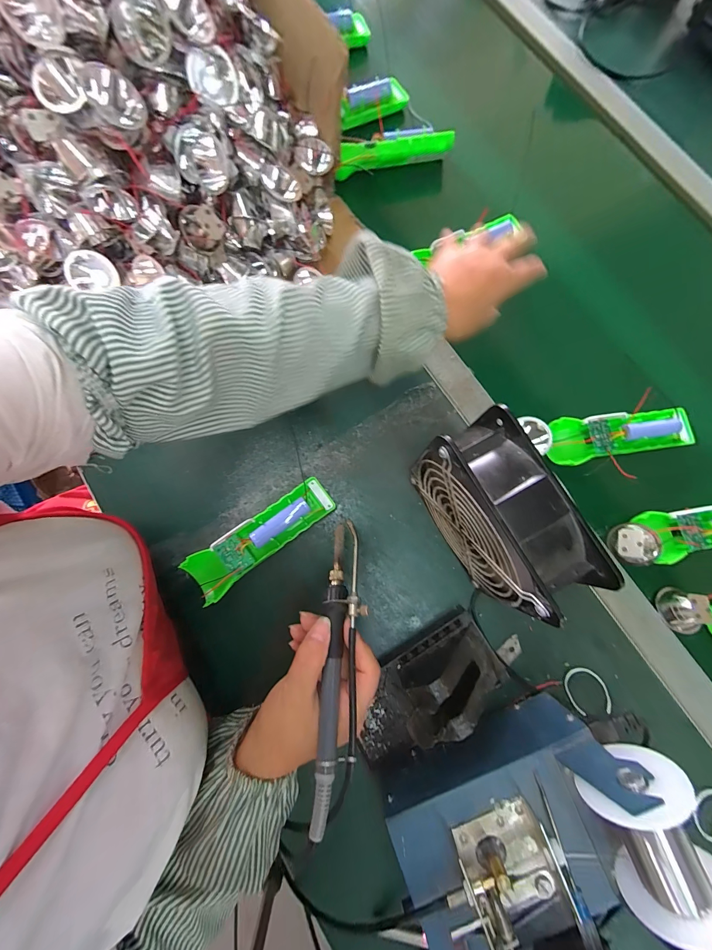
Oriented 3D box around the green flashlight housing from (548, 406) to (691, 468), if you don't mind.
[{"bbox_3d":[0.292,-0.043,0.364,0.161,0.020,0.049,-6,79,-2],"label":"green flashlight housing"}]

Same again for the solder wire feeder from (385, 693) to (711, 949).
[{"bbox_3d":[0.136,0.286,0.247,0.195,0.128,0.133,-21,80,-4],"label":"solder wire feeder"}]

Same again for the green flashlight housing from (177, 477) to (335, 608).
[{"bbox_3d":[-0.097,0.064,0.345,0.156,0.030,0.046,-36,82,-7],"label":"green flashlight housing"}]

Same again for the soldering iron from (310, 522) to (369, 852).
[{"bbox_3d":[-0.011,0.128,0.247,0.028,0.018,0.199,3,59,0],"label":"soldering iron"}]

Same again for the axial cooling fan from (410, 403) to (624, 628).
[{"bbox_3d":[0.110,0.038,0.290,0.059,0.151,0.140,-28,81,-5],"label":"axial cooling fan"}]

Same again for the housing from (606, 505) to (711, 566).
[{"bbox_3d":[0.356,0.059,0.344,0.193,0.032,0.051,-7,80,-2],"label":"housing"}]

